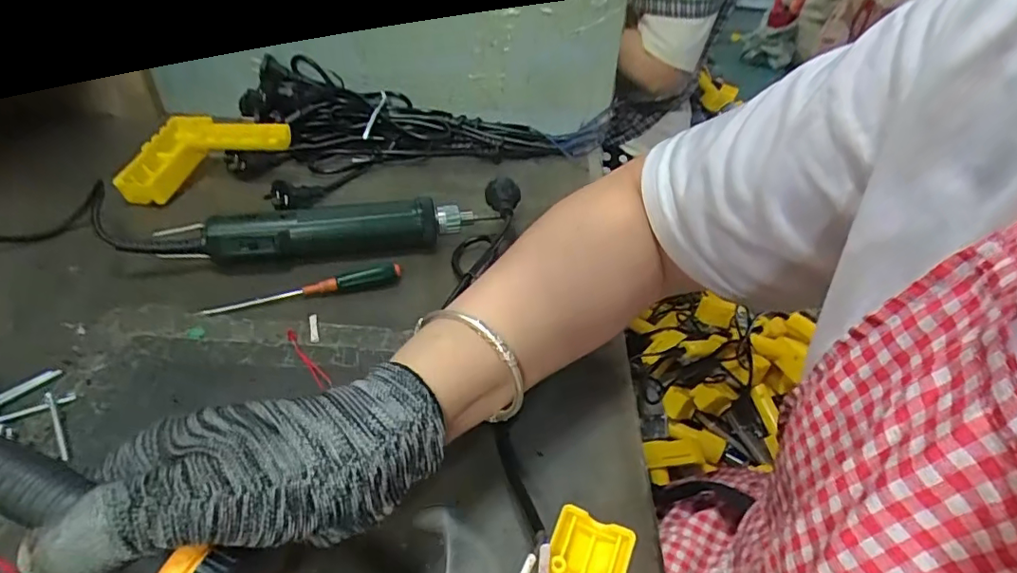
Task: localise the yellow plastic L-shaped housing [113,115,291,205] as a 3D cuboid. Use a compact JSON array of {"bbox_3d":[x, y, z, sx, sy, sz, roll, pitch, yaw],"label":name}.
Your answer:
[{"bbox_3d":[-0.317,-0.142,0.557,0.161,0.048,0.116,-21,44,-29],"label":"yellow plastic L-shaped housing"}]

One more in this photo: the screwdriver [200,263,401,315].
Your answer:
[{"bbox_3d":[-0.157,0.000,0.419,0.145,0.015,0.013,-10,39,-18],"label":"screwdriver"}]

